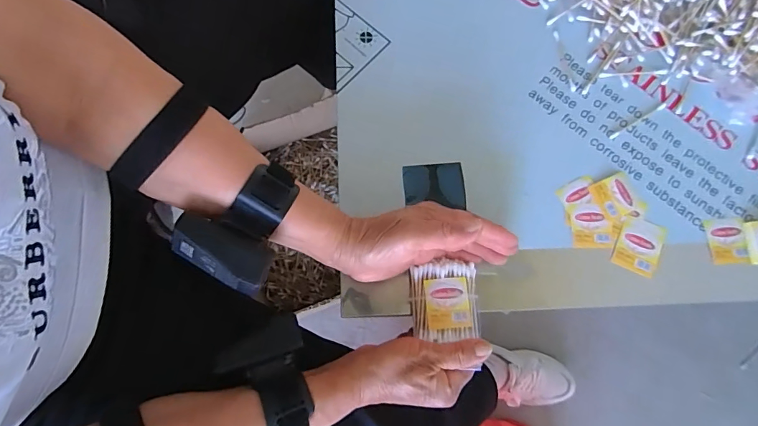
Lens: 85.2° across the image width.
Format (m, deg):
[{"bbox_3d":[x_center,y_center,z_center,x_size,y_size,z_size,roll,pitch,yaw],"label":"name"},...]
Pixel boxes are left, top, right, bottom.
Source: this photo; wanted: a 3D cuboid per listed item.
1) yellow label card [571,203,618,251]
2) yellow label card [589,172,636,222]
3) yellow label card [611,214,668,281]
[{"bbox_3d":[0.210,0.013,0.400,0.041,0.004,0.043,4,77,1],"label":"yellow label card"},{"bbox_3d":[0.233,-0.017,0.405,0.037,0.004,0.039,-26,79,-6],"label":"yellow label card"},{"bbox_3d":[0.251,0.031,0.396,0.041,0.004,0.052,24,79,5],"label":"yellow label card"}]

